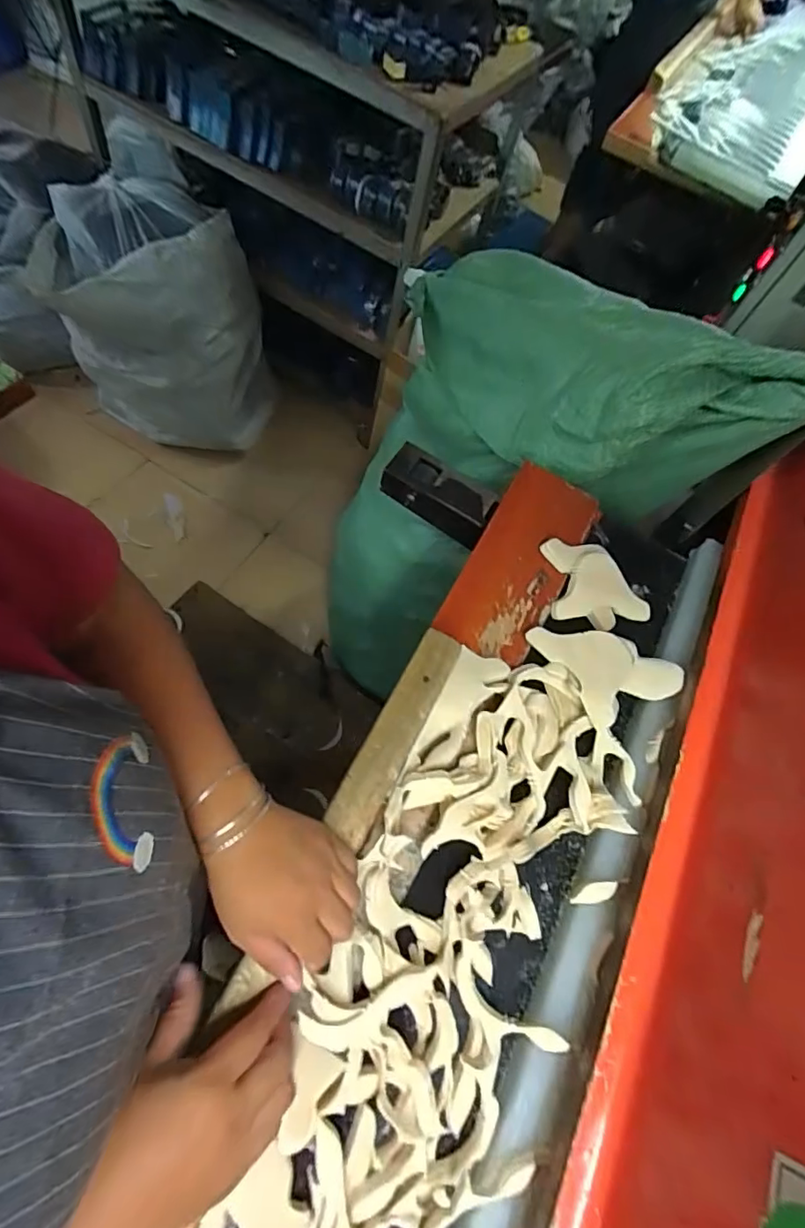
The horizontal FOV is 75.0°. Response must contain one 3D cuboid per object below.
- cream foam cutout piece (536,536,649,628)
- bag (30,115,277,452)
[{"bbox_3d":[0.231,-0.035,0.624,0.123,0.019,0.105,-1,73,-14],"label":"cream foam cutout piece"},{"bbox_3d":[-0.705,-0.870,1.547,0.553,0.723,0.386,-30,60,-13],"label":"bag"}]

